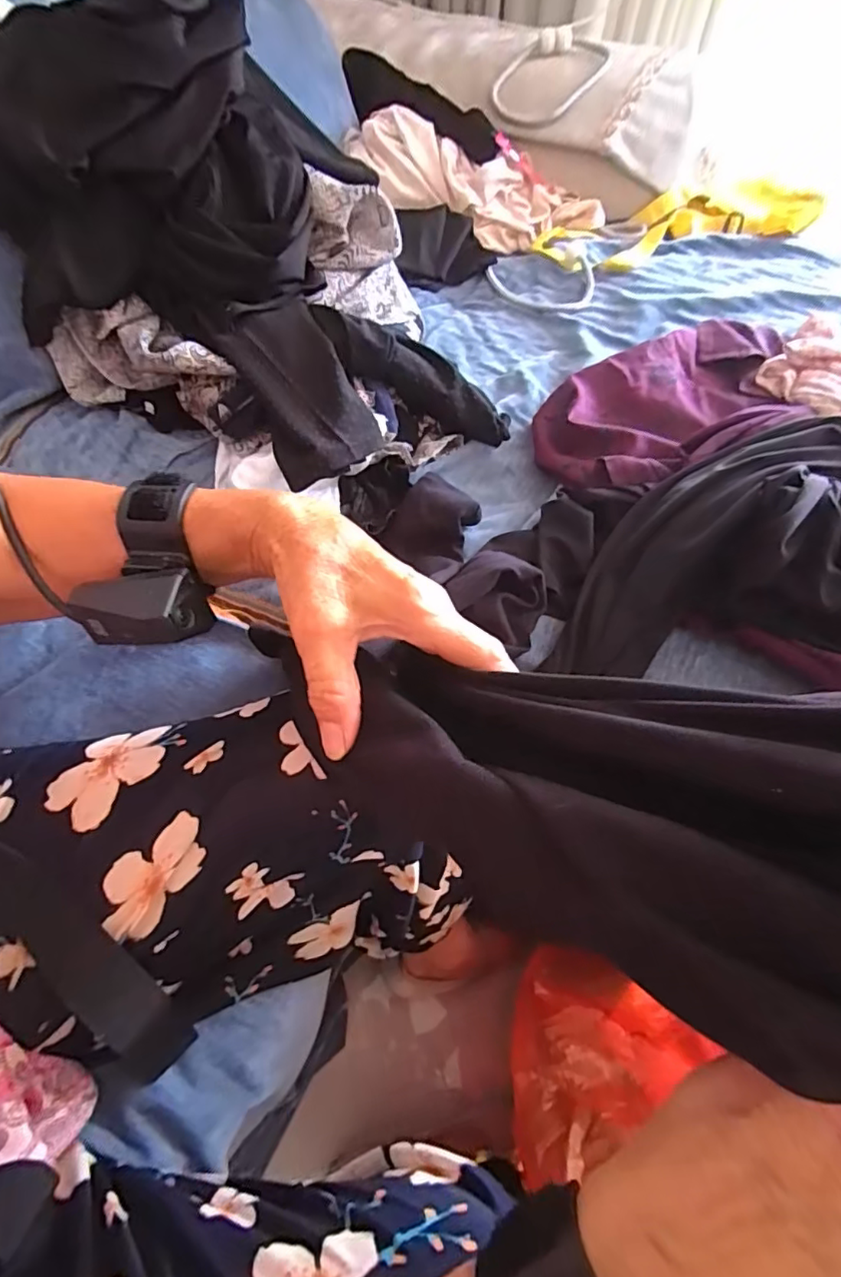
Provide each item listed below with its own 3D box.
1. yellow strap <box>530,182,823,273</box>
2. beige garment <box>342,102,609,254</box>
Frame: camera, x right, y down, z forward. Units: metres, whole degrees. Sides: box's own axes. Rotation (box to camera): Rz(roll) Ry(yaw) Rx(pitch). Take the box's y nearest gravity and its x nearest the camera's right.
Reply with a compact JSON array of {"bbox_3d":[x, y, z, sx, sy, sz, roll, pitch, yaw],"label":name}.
[{"bbox_3d":[0.368,-0.573,0.772,0.412,0.032,0.149,-19,61,-14],"label":"yellow strap"},{"bbox_3d":[0.065,-0.628,0.780,0.359,0.095,0.106,19,59,9],"label":"beige garment"}]

